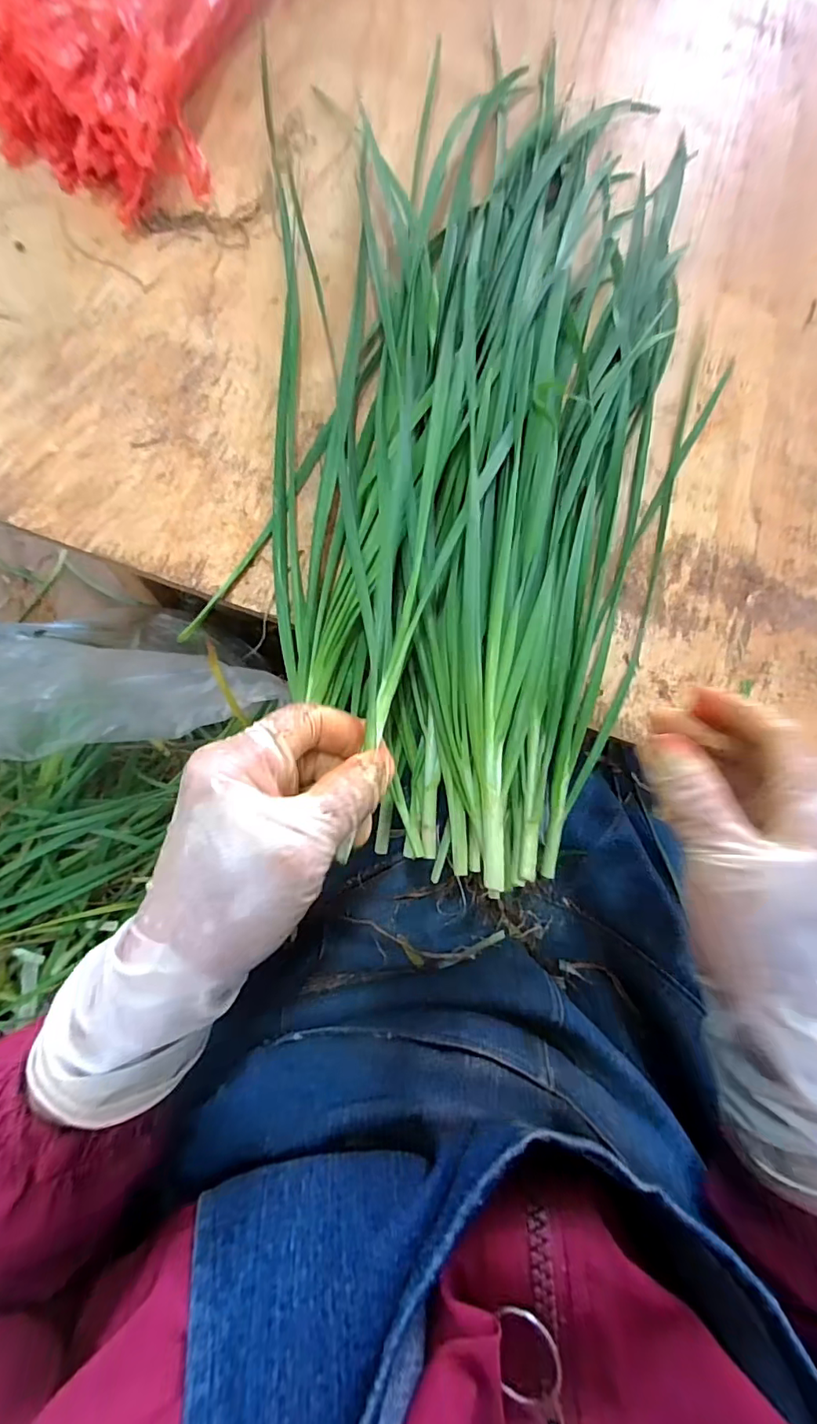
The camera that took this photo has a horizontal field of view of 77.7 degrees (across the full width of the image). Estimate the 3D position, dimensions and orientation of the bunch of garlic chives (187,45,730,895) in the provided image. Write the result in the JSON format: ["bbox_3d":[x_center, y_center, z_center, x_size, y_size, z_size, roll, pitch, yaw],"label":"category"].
[{"bbox_3d":[0.045,-0.146,0.268,0.230,0.053,0.451,4,84,-7],"label":"bunch of garlic chives"}]

